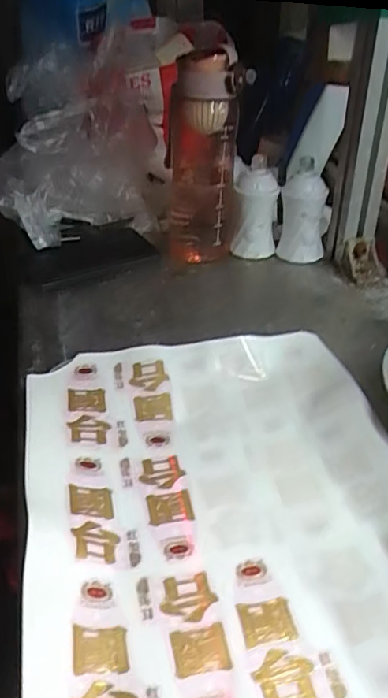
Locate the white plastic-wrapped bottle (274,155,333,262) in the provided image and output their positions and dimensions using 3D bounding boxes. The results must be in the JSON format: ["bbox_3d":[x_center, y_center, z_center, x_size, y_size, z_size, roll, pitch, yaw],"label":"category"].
[{"bbox_3d":[0.135,-0.166,0.693,0.059,0.109,0.051,-6,35,-4],"label":"white plastic-wrapped bottle"}]

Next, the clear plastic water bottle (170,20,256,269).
[{"bbox_3d":[0.012,-0.222,0.664,0.094,0.252,0.073,-6,35,-4],"label":"clear plastic water bottle"}]

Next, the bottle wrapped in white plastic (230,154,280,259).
[{"bbox_3d":[0.077,-0.177,0.710,0.055,0.114,0.068,2,35,9],"label":"bottle wrapped in white plastic"}]

